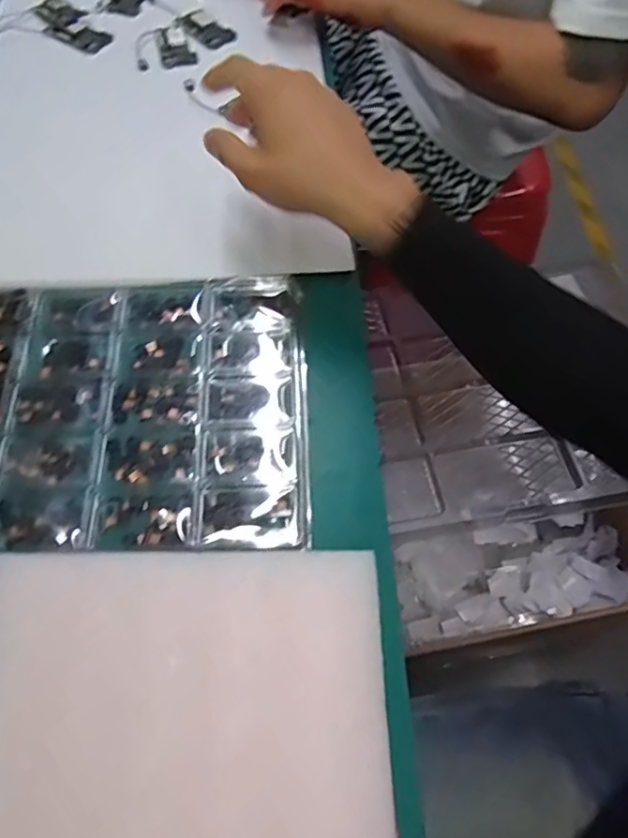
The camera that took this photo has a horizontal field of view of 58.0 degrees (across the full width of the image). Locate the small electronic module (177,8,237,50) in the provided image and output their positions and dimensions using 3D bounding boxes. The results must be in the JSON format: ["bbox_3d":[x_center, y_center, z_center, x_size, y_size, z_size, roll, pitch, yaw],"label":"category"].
[{"bbox_3d":[-0.120,-0.431,0.625,0.067,0.008,0.045,37,68,20],"label":"small electronic module"}]

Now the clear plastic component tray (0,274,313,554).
[{"bbox_3d":[-0.143,-0.011,0.389,0.269,0.015,0.208,-3,62,-2],"label":"clear plastic component tray"}]

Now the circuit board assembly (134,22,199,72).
[{"bbox_3d":[-0.161,-0.397,0.605,0.061,0.008,0.079,-15,61,-7],"label":"circuit board assembly"}]

